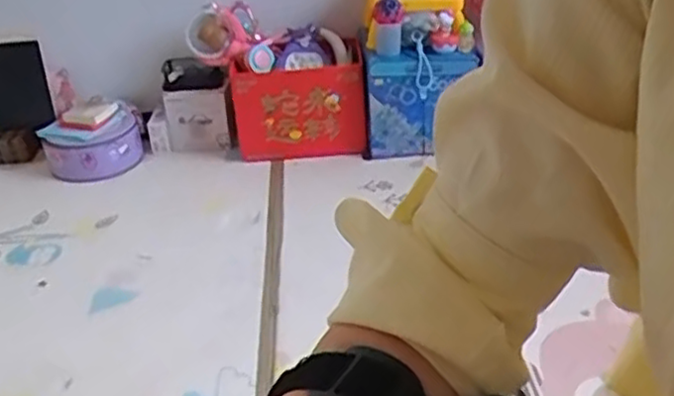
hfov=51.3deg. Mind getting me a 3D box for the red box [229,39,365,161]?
[{"bbox_3d":[-0.075,-0.179,1.425,0.256,0.217,0.115,-8,30,-5],"label":"red box"}]

